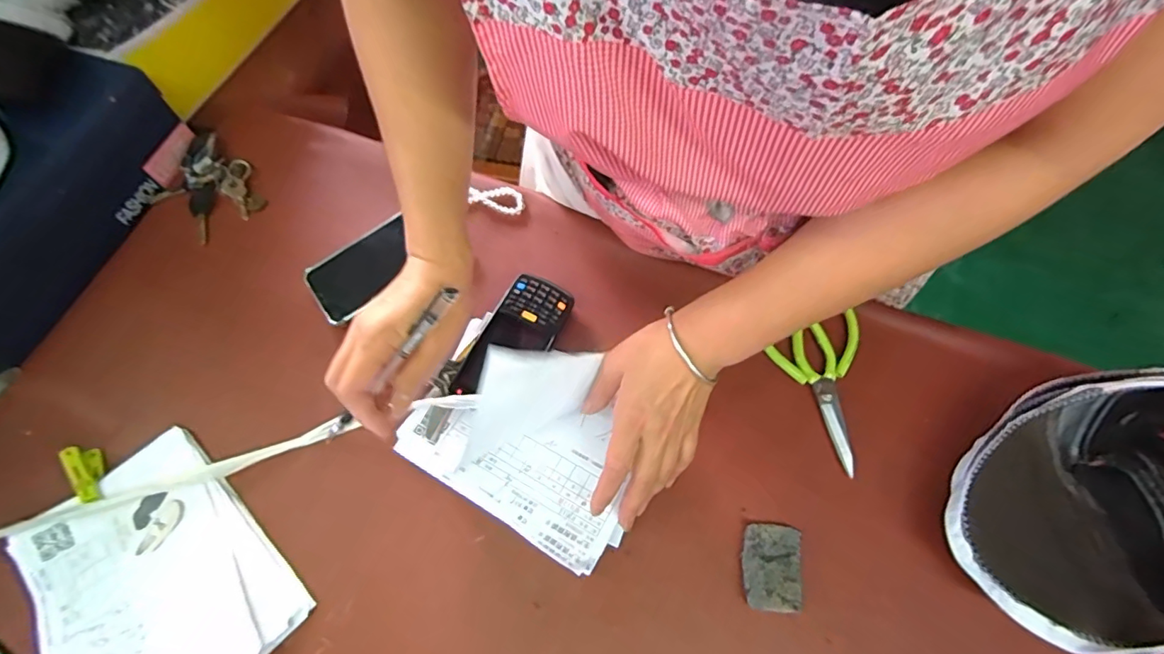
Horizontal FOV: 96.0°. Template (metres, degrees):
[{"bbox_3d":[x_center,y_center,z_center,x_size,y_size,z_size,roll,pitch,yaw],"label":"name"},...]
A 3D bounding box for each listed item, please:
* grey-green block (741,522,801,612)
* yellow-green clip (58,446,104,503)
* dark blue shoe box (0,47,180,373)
[{"bbox_3d":[0.163,0.208,0.458,0.047,0.019,0.067,10,67,2],"label":"grey-green block"},{"bbox_3d":[-0.441,0.130,0.465,0.014,0.036,0.052,-25,70,-12],"label":"yellow-green clip"},{"bbox_3d":[-0.607,-0.141,0.531,0.215,0.117,0.320,17,67,7],"label":"dark blue shoe box"}]

